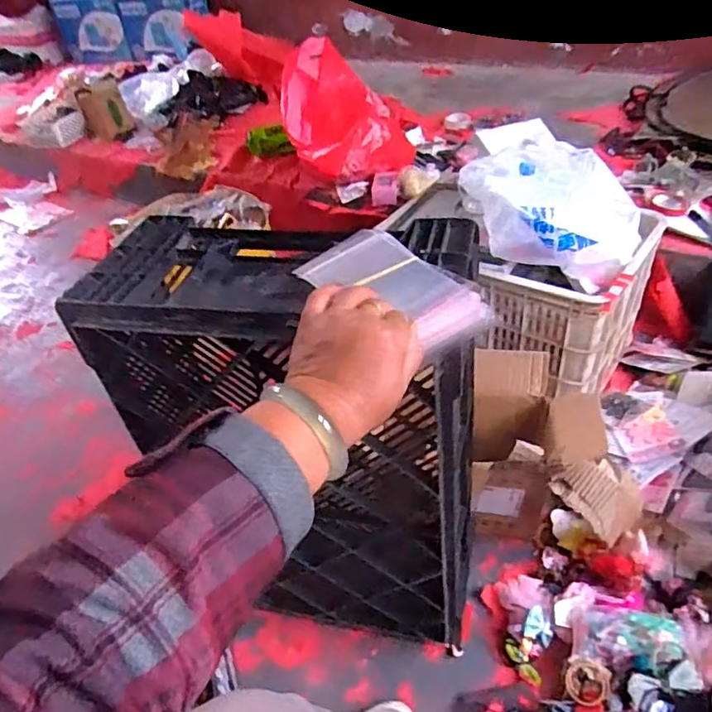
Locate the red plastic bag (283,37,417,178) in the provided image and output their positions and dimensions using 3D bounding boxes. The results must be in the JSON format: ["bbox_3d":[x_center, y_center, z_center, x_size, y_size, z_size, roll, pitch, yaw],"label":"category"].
[{"bbox_3d":[-0.012,-0.625,1.511,0.305,0.302,0.335,-2,41,7],"label":"red plastic bag"}]

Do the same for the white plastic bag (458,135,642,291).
[{"bbox_3d":[0.359,-0.263,1.038,0.305,0.179,0.263,-36,48,-28],"label":"white plastic bag"}]

